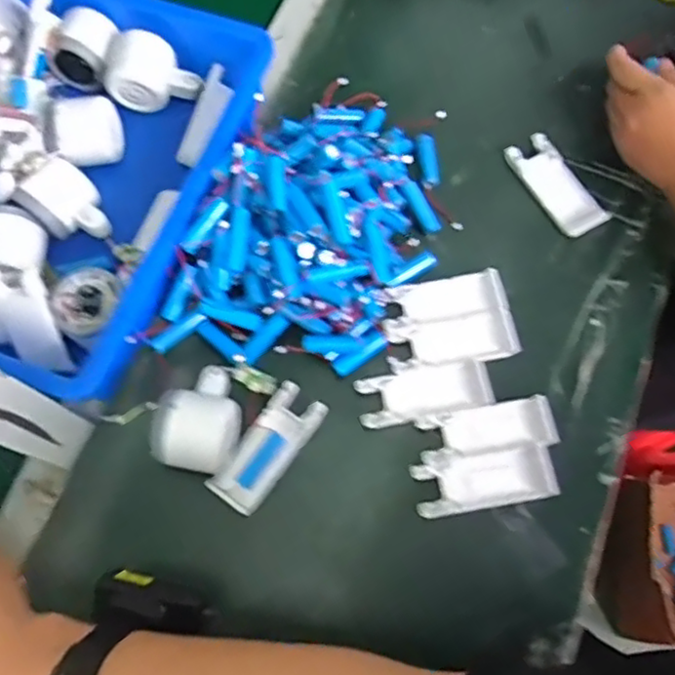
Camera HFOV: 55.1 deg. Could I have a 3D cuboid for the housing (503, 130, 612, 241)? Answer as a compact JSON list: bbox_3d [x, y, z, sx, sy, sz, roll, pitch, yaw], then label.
[{"bbox_3d":[0.200,-0.139,0.589,0.042,0.017,0.104,-30,73,-10],"label":"housing"}]

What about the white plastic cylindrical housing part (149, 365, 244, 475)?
[{"bbox_3d":[-0.105,0.063,0.501,0.055,0.047,0.081,12,71,5],"label":"white plastic cylindrical housing part"}]

